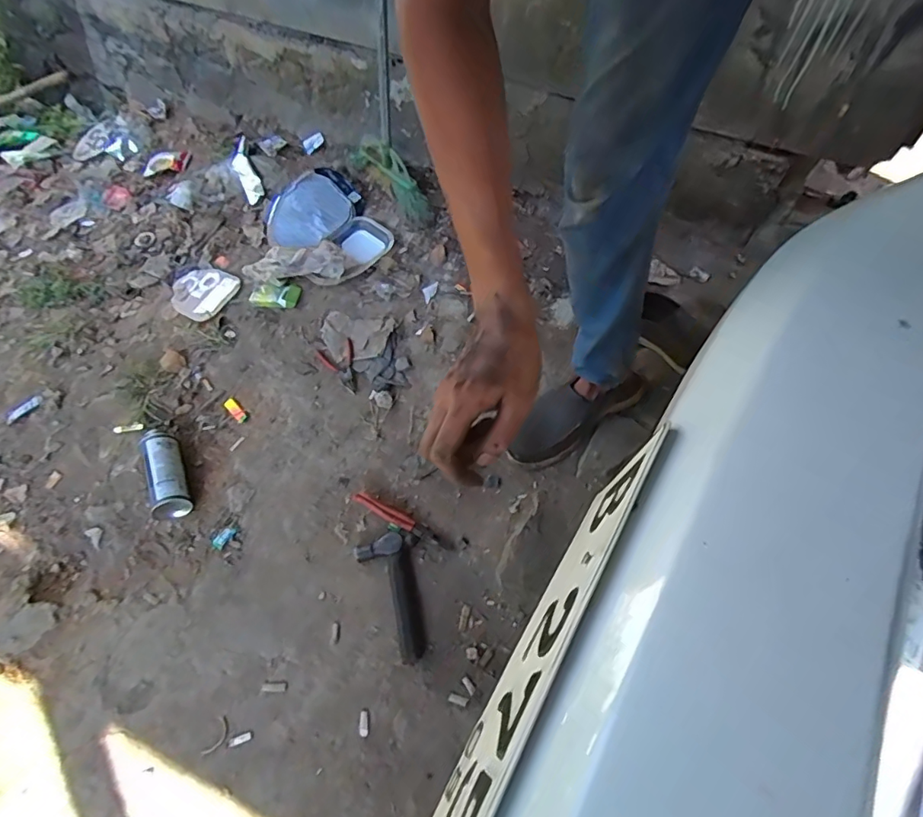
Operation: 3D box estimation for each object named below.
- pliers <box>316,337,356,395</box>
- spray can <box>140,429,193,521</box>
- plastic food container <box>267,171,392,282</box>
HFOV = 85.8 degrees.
[{"bbox_3d":[-0.263,-0.087,1.097,0.080,0.012,0.141,-22,61,-9],"label":"pliers"},{"bbox_3d":[-0.575,0.120,0.951,0.076,0.064,0.195,-28,63,-17],"label":"spray can"},{"bbox_3d":[-0.357,-0.473,1.278,0.248,0.066,0.357,-41,66,-19],"label":"plastic food container"}]

